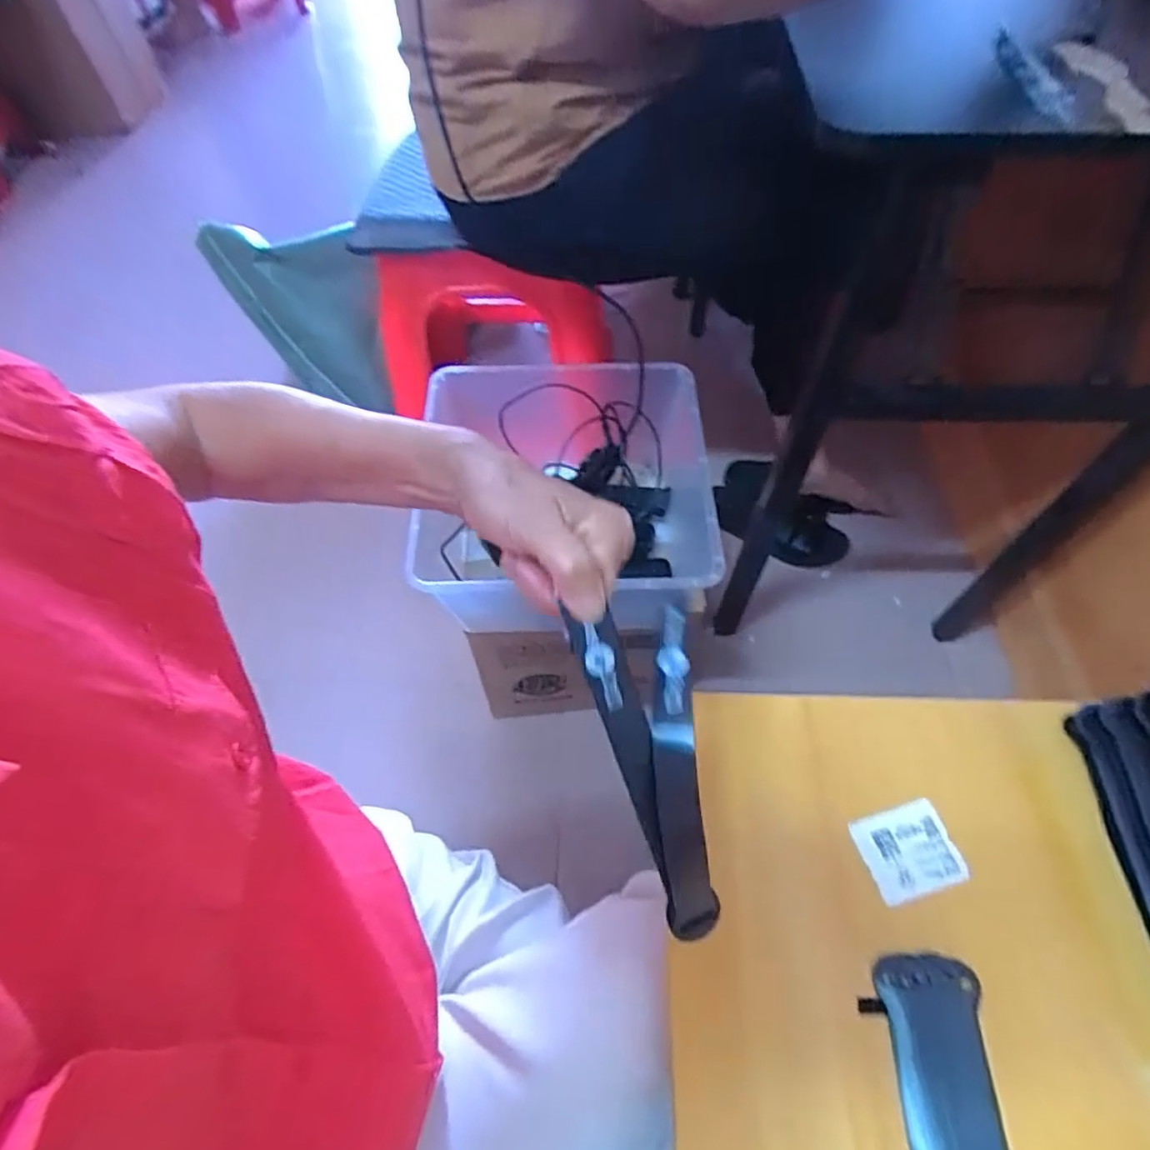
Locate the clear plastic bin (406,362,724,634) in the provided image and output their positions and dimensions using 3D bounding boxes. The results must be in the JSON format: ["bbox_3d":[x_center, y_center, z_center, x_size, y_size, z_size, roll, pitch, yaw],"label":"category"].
[{"bbox_3d":[-0.013,-0.087,0.741,0.325,0.155,0.274,-1,58,1],"label":"clear plastic bin"}]

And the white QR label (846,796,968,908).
[{"bbox_3d":[0.211,0.174,0.409,0.058,0.004,0.050,-15,59,-7],"label":"white QR label"}]

